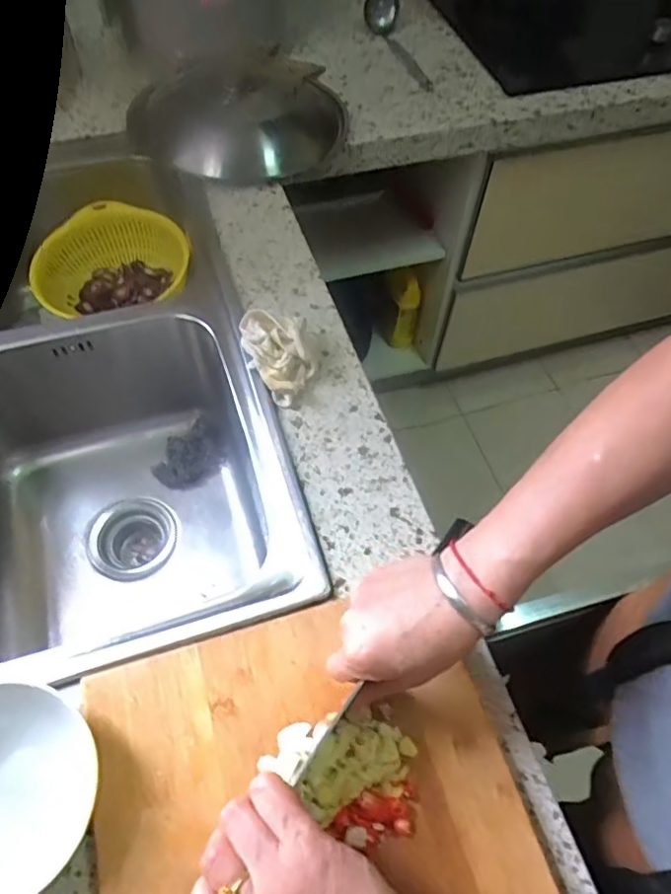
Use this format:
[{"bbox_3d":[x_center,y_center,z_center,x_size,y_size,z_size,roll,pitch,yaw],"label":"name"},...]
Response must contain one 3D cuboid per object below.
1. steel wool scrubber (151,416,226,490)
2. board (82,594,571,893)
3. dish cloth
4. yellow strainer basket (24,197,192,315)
[{"bbox_3d":[-0.200,0.014,0.803,0.104,0.042,0.076,-28,64,-17],"label":"steel wool scrubber"},{"bbox_3d":[0.005,0.308,0.393,0.301,0.026,0.396,-14,60,-10],"label":"board"},{"bbox_3d":[-0.060,-0.104,0.629,0.070,0.043,0.119,-15,61,-11],"label":"dish cloth"},{"bbox_3d":[-0.323,-0.262,0.841,0.213,0.086,0.170,-25,63,-16],"label":"yellow strainer basket"}]

